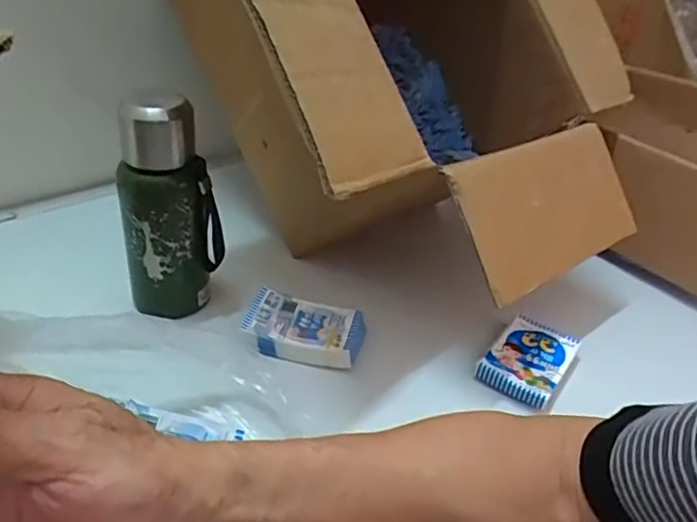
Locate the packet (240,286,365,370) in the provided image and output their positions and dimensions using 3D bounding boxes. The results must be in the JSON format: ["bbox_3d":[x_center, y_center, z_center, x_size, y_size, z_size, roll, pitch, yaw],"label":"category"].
[{"bbox_3d":[-0.042,0.067,0.572,0.110,0.023,0.070,11,35,6],"label":"packet"}]

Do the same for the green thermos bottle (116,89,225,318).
[{"bbox_3d":[-0.164,-0.050,0.548,0.085,0.205,0.063,-5,36,-17],"label":"green thermos bottle"}]

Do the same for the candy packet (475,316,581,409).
[{"bbox_3d":[0.174,0.091,0.571,0.068,0.014,0.105,26,39,25],"label":"candy packet"}]

